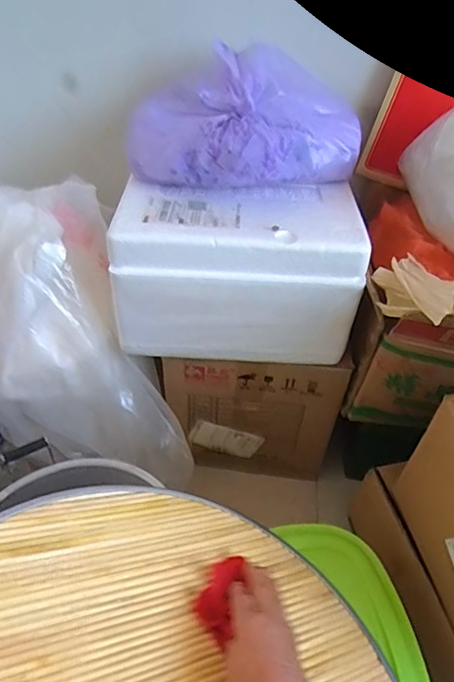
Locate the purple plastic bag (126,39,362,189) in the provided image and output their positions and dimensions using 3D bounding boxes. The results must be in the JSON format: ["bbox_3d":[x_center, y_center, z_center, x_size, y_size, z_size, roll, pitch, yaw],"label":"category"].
[{"bbox_3d":[0.024,-0.299,0.694,0.320,0.133,0.194,-4,46,-8],"label":"purple plastic bag"}]

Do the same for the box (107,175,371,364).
[{"bbox_3d":[0.014,-0.107,0.739,0.328,0.202,0.178,3,46,-2],"label":"box"}]

